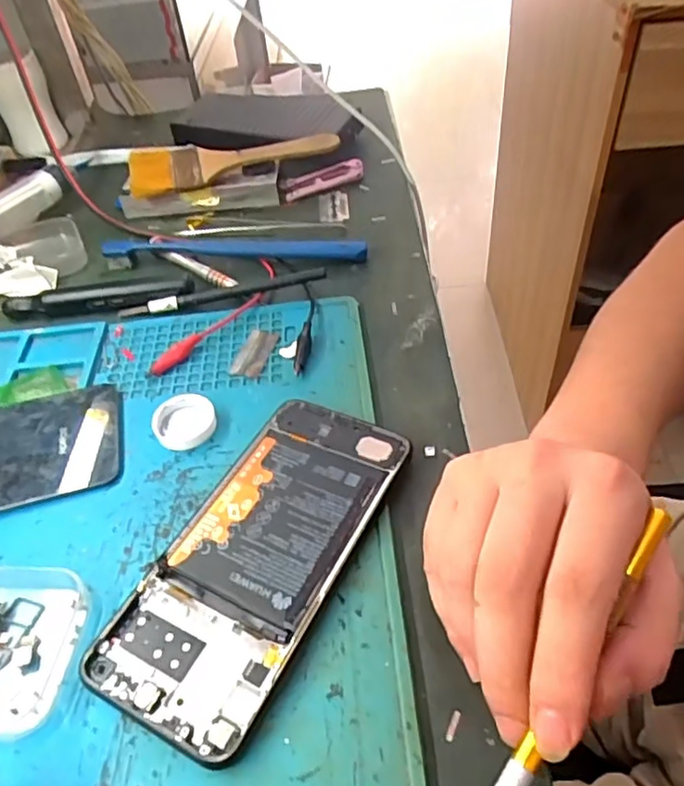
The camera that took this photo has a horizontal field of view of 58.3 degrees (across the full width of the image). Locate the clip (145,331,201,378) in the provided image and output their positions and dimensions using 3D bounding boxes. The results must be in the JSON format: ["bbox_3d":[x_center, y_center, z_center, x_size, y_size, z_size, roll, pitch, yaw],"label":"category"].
[{"bbox_3d":[-0.097,-0.022,0.357,0.010,0.009,0.038,30,56,31],"label":"clip"}]

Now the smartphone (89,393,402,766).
[{"bbox_3d":[-0.037,0.066,0.266,0.077,0.010,0.155,19,51,23],"label":"smartphone"}]

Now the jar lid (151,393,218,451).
[{"bbox_3d":[-0.082,0.014,0.322,0.031,0.010,0.033,-3,46,3],"label":"jar lid"}]

